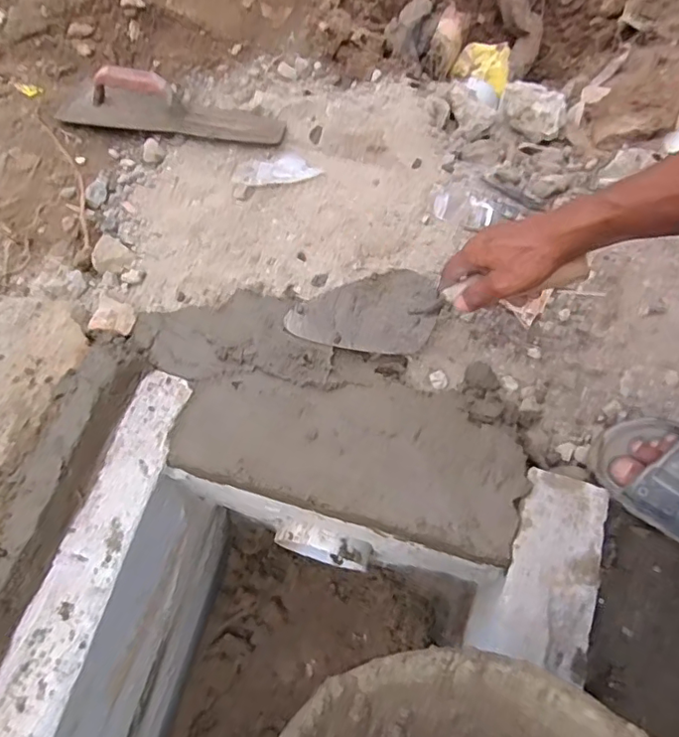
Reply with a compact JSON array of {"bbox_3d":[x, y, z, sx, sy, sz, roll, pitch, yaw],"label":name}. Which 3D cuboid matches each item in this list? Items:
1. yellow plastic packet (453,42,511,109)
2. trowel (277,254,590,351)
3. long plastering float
[{"bbox_3d":[0.253,-0.522,0.977,0.093,0.040,0.109,19,67,10],"label":"yellow plastic packet"},{"bbox_3d":[0.077,-0.069,0.575,0.266,0.068,0.077,-7,59,24],"label":"trowel"},{"bbox_3d":[-0.222,-0.353,0.732,0.294,0.058,0.081,5,65,0],"label":"long plastering float"}]

